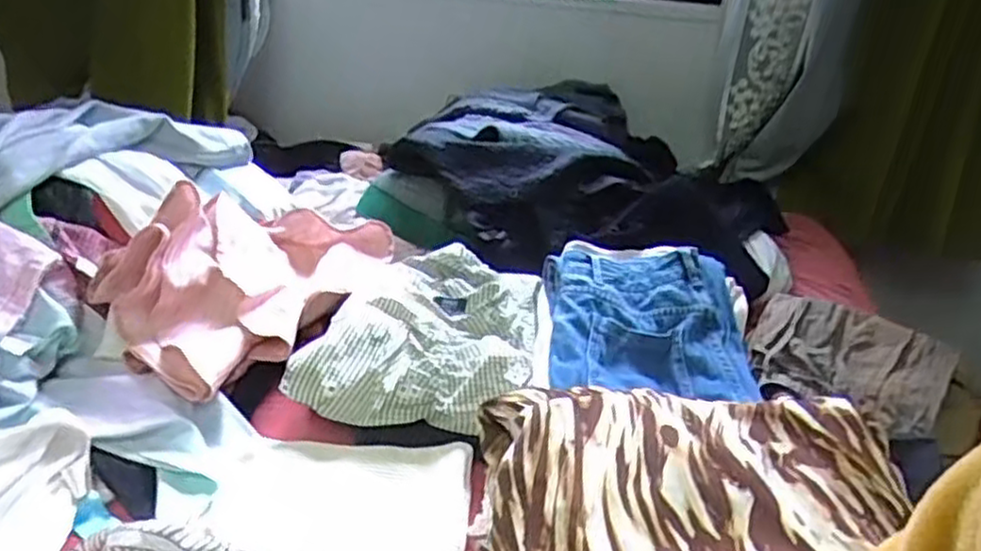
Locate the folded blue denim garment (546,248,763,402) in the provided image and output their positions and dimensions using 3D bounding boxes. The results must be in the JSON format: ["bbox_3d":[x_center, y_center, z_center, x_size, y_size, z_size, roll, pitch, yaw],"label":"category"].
[{"bbox_3d":[0.194,0.052,0.921,0.247,0.079,0.240,4,32,0],"label":"folded blue denim garment"}]

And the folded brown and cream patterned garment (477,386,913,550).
[{"bbox_3d":[0.178,0.187,0.632,0.364,0.079,0.221,1,32,-4],"label":"folded brown and cream patterned garment"}]

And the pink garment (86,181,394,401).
[{"bbox_3d":[-0.297,-0.021,0.956,0.209,0.139,0.365,21,36,26],"label":"pink garment"}]

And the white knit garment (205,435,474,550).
[{"bbox_3d":[-0.151,0.228,0.751,0.257,0.032,0.168,9,32,8],"label":"white knit garment"}]

